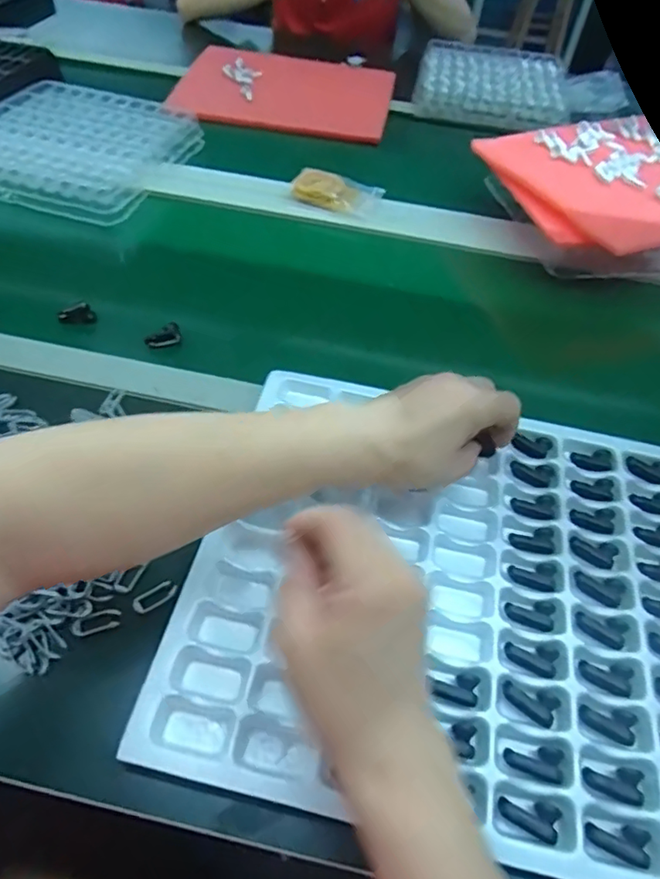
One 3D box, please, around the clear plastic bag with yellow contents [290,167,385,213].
[{"bbox_3d":[0.010,-0.330,0.742,0.116,0.024,0.062,8,51,1],"label":"clear plastic bag with yellow contents"}]

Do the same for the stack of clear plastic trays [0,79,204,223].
[{"bbox_3d":[-0.350,-0.401,0.759,0.266,0.046,0.256,18,52,9],"label":"stack of clear plastic trays"}]

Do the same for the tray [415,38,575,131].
[{"bbox_3d":[0.291,-0.641,0.991,0.259,0.050,0.256,13,52,5],"label":"tray"}]

